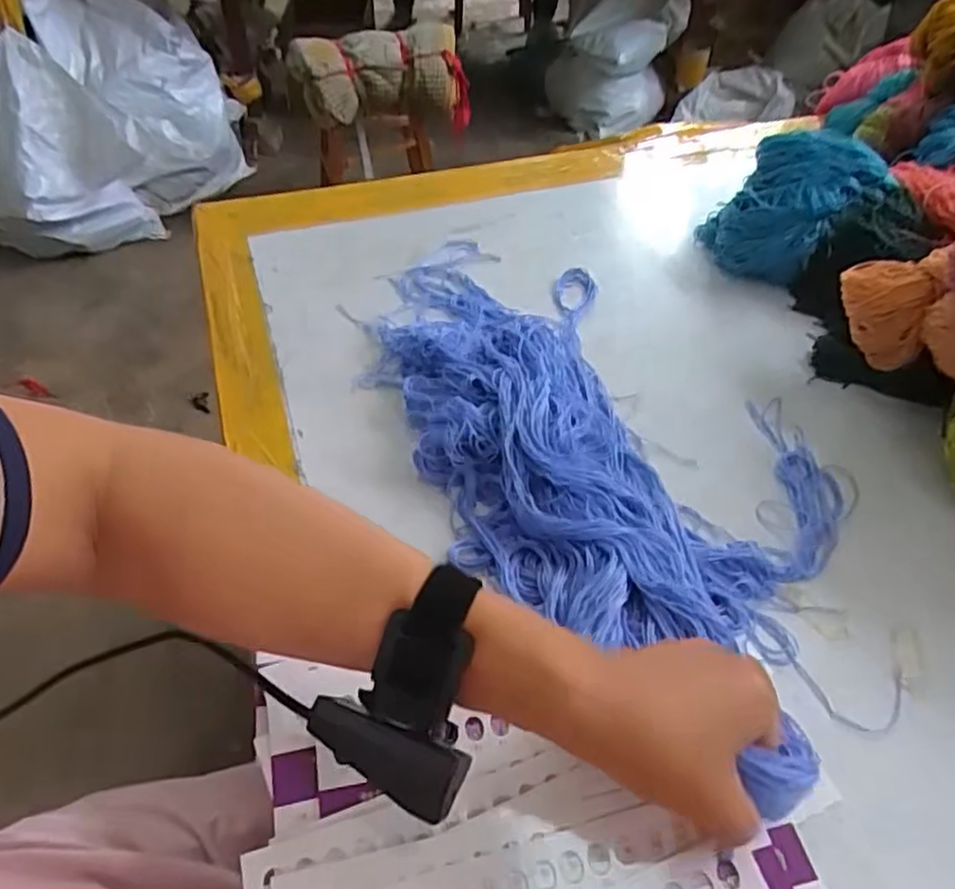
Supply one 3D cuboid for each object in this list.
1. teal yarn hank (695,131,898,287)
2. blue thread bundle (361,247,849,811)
[{"bbox_3d":[0.288,-0.225,0.656,0.124,0.108,0.115,0,46,0],"label":"teal yarn hank"},{"bbox_3d":[0.069,-0.021,0.504,0.250,0.051,0.488,-30,54,-26],"label":"blue thread bundle"}]

